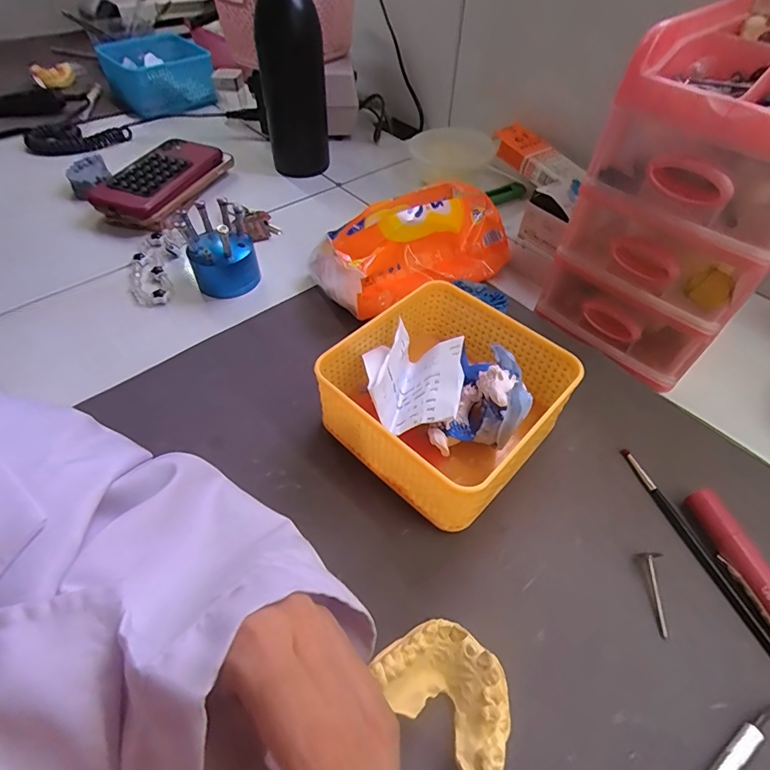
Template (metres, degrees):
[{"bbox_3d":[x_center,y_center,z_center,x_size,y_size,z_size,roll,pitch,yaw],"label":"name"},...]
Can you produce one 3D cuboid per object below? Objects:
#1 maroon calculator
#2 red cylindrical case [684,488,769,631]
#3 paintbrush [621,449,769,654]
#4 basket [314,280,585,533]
[{"bbox_3d":[-0.252,-0.235,0.509,0.082,0.035,0.156,17,53,13],"label":"maroon calculator"},{"bbox_3d":[0.211,0.111,0.256,0.015,0.017,0.105,-8,51,-7],"label":"red cylindrical case"},{"bbox_3d":[0.196,0.110,0.265,0.010,0.004,0.170,-12,52,-11],"label":"paintbrush"},{"bbox_3d":[0.041,0.008,0.307,0.130,0.067,0.133,35,58,25],"label":"basket"}]

